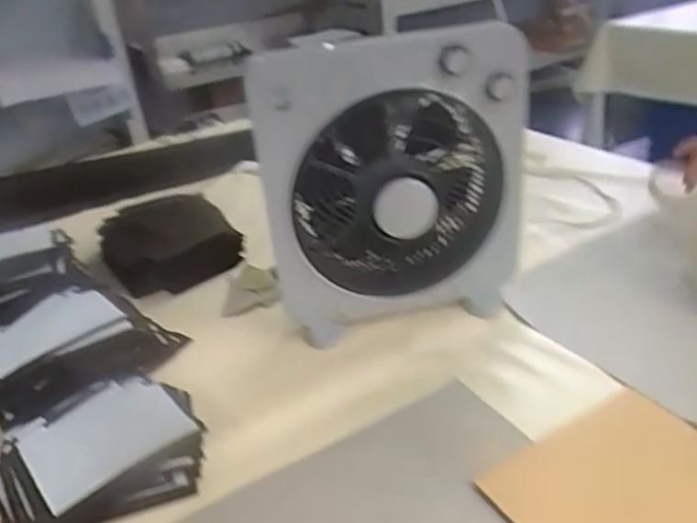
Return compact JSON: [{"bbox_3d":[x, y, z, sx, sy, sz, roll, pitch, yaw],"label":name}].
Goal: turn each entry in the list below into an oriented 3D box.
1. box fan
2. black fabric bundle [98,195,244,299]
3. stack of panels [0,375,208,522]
[{"bbox_3d":[0.056,-0.088,0.788,0.324,0.370,0.131,-4,30,6],"label":"box fan"},{"bbox_3d":[-0.310,-0.034,1.061,0.203,0.099,0.202,-22,33,-23],"label":"black fabric bundle"},{"bbox_3d":[-0.276,0.207,0.677,0.219,0.059,0.176,-18,31,-17],"label":"stack of panels"}]

